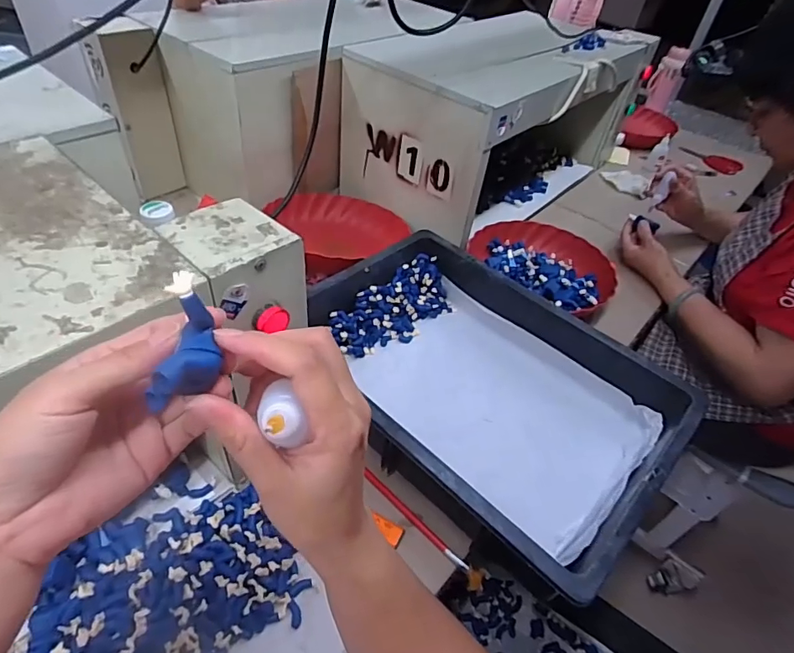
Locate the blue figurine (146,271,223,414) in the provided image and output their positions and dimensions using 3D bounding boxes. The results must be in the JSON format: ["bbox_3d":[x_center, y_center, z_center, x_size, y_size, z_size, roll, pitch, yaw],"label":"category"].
[{"bbox_3d":[-0.089,0.006,0.200,0.026,0.037,0.041,-7,46,-14],"label":"blue figurine"}]

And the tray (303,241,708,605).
[{"bbox_3d":[0.102,0.067,0.610,0.300,0.101,0.450,-27,53,-31],"label":"tray"}]

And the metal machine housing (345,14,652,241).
[{"bbox_3d":[0.226,-0.419,0.972,0.632,0.262,0.292,-32,56,-34],"label":"metal machine housing"}]

